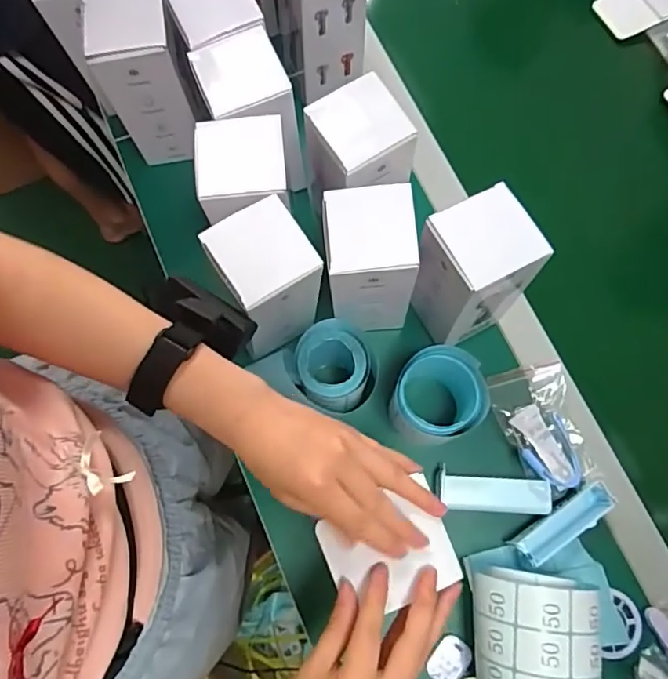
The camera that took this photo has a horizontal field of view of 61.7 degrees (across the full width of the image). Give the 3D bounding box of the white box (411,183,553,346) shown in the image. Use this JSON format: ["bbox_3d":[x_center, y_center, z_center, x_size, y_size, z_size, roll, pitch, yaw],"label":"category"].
[{"bbox_3d":[0.124,-0.059,0.500,0.082,0.152,0.074,-27,76,-7],"label":"white box"}]

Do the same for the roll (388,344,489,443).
[{"bbox_3d":[0.094,0.052,0.509,0.078,0.074,0.076,0,74,0],"label":"roll"}]

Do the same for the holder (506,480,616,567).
[{"bbox_3d":[0.211,0.170,0.516,0.102,0.025,0.029,-31,77,-8],"label":"holder"}]

